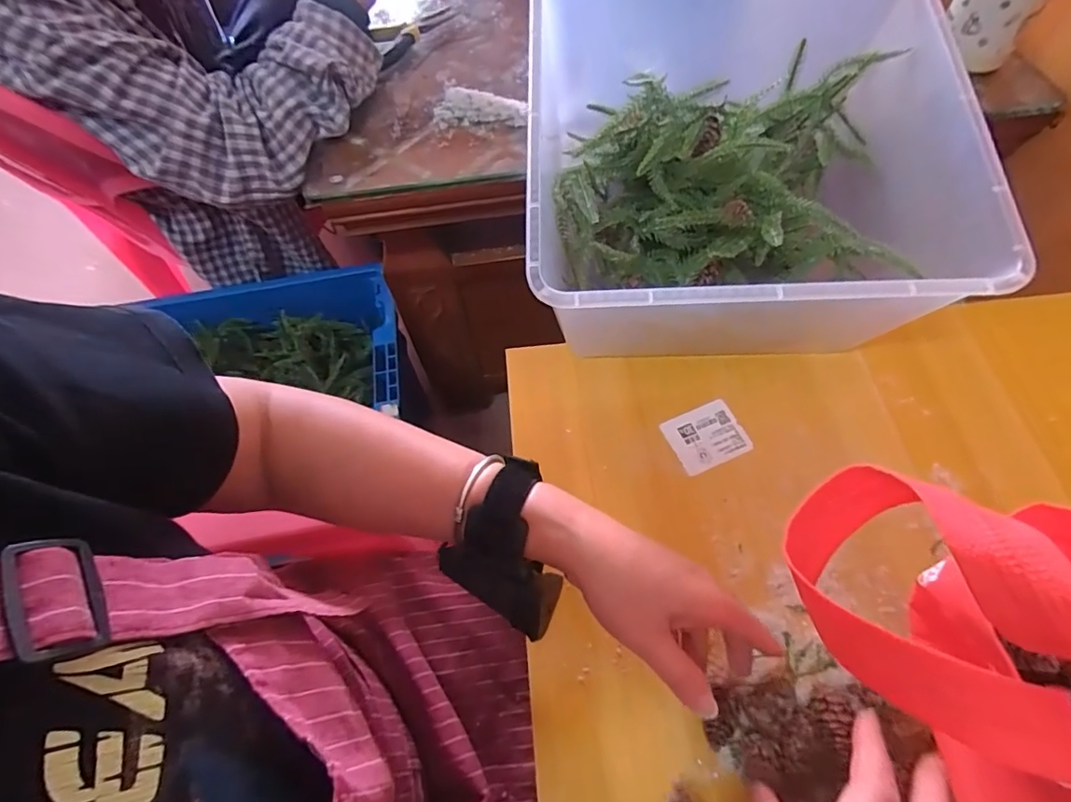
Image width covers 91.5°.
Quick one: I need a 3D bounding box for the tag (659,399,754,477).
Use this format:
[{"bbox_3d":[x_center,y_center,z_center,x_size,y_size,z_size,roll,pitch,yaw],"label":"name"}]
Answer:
[{"bbox_3d":[0.134,0.028,0.409,0.059,0.004,0.048,-22,63,-8],"label":"tag"}]

